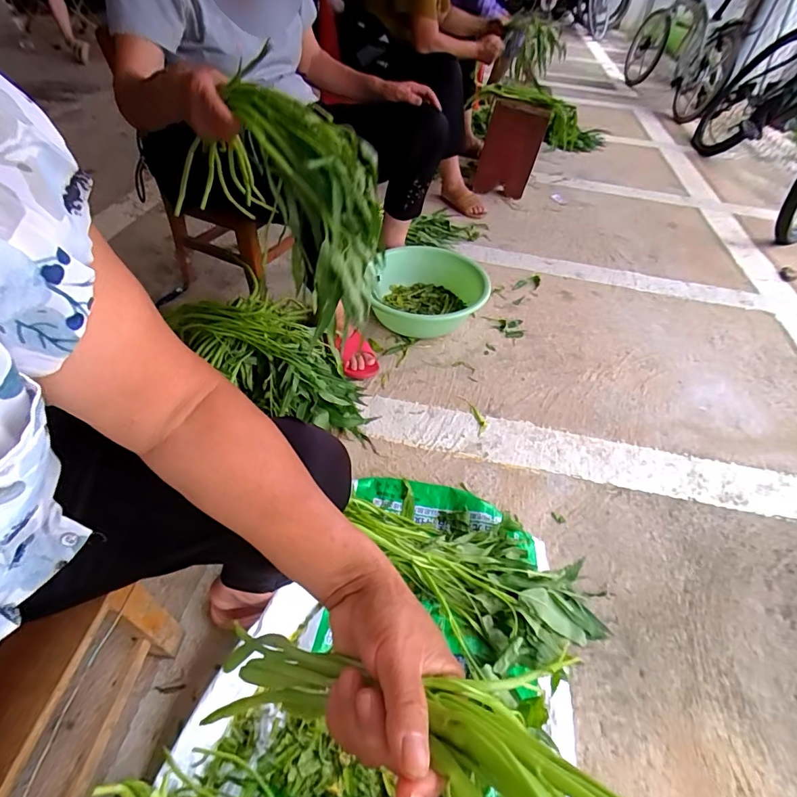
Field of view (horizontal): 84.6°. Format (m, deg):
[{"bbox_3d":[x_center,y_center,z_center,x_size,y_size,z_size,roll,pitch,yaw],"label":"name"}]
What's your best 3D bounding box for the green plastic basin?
[{"bbox_3d":[0.075,-0.268,1.151,0.285,0.124,0.299,3,49,-3],"label":"green plastic basin"}]

